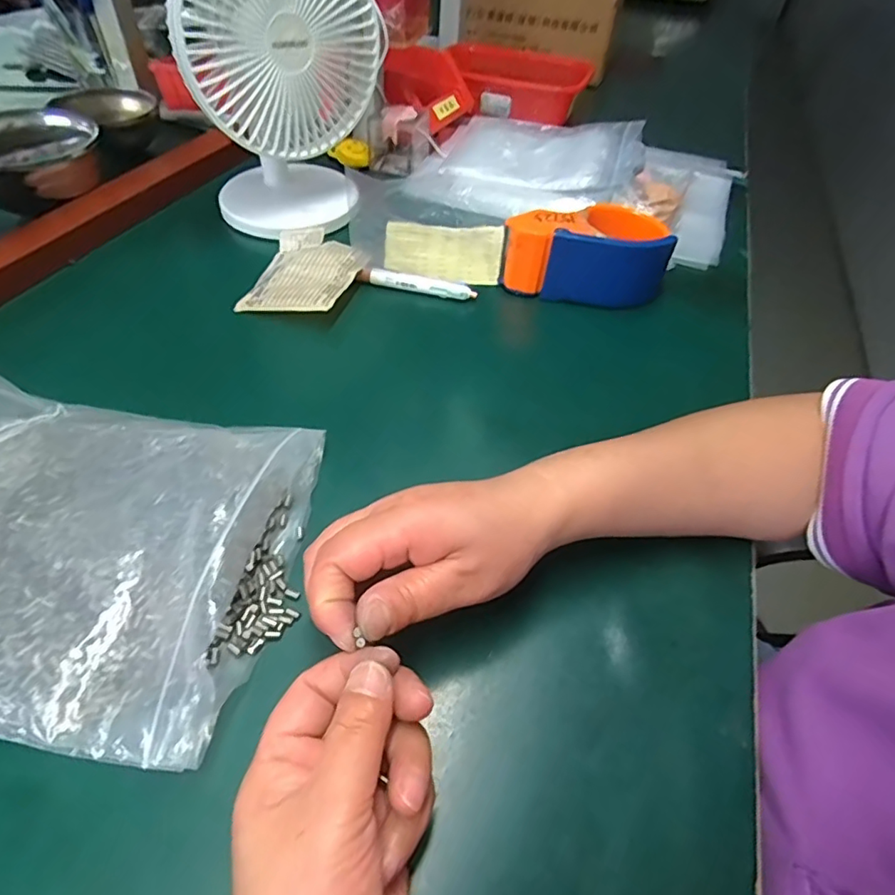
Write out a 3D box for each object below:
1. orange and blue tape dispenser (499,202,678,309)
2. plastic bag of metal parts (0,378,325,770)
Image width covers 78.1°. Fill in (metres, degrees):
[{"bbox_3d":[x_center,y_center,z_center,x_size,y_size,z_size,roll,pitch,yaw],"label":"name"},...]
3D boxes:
[{"bbox_3d":[0.124,-0.172,0.486,0.138,0.066,0.088,15,49,8],"label":"orange and blue tape dispenser"},{"bbox_3d":[-0.204,0.035,0.277,0.248,0.062,0.189,7,49,1],"label":"plastic bag of metal parts"}]

